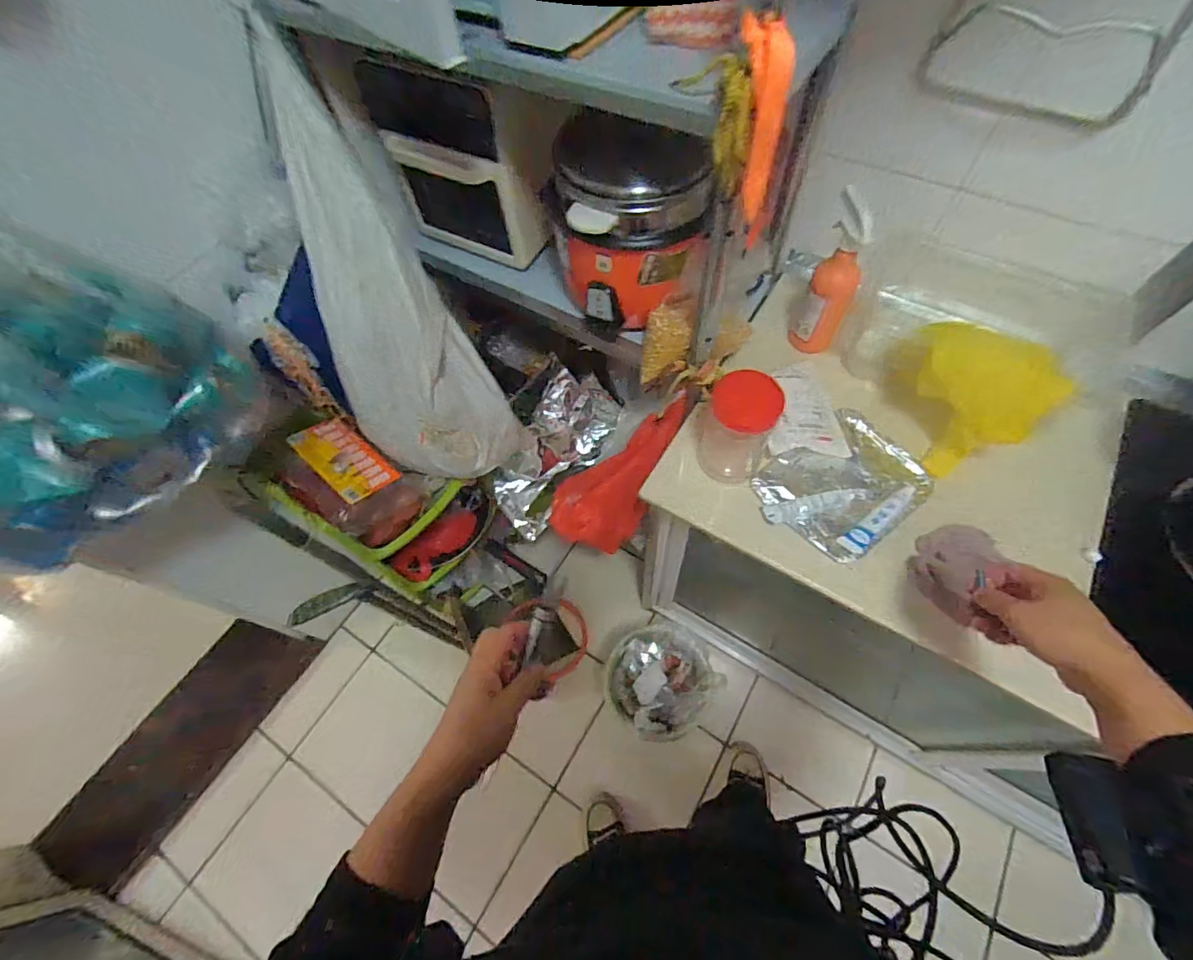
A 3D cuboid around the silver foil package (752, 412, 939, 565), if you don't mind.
[{"bbox_3d":[0.338,0.006,0.701,0.215,0.023,0.169,-36,65,-15],"label":"silver foil package"}]

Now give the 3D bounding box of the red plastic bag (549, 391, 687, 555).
[{"bbox_3d":[0.052,-0.006,0.923,0.102,0.376,0.164,2,54,-38],"label":"red plastic bag"}]

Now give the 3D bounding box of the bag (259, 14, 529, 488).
[{"bbox_3d":[-0.332,-0.274,0.780,0.240,0.665,0.123,-24,30,-9],"label":"bag"}]

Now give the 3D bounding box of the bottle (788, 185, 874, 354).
[{"bbox_3d":[0.341,-0.282,0.734,0.071,0.216,0.066,25,66,16],"label":"bottle"}]

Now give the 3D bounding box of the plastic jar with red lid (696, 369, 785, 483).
[{"bbox_3d":[0.186,-0.064,0.668,0.083,0.147,0.077,-2,62,3],"label":"plastic jar with red lid"}]

